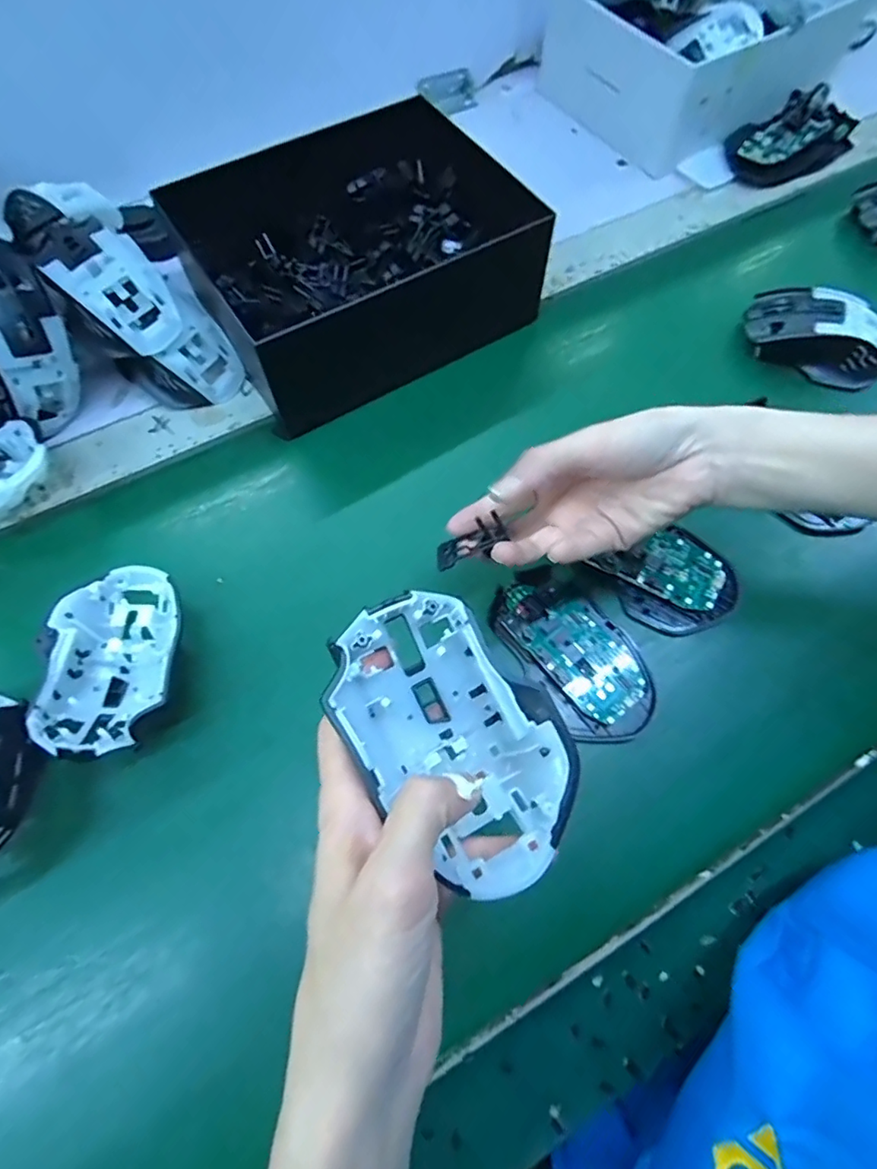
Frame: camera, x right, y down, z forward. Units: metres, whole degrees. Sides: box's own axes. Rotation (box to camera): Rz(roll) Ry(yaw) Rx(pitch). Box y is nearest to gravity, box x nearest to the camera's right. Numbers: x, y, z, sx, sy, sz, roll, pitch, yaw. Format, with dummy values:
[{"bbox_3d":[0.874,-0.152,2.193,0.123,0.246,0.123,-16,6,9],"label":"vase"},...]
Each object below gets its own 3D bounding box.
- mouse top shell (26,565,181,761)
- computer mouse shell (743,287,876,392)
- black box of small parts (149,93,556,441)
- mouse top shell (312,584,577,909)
[{"bbox_3d":[-0.188,0.042,0.327,0.067,0.044,0.118,-10,67,-3],"label":"mouse top shell"},{"bbox_3d":[0.295,-0.193,0.429,0.109,0.038,0.054,27,70,12],"label":"computer mouse shell"},{"bbox_3d":[-0.062,-0.253,0.432,0.226,0.083,0.198,-29,69,-11],"label":"black box of small parts"},{"bbox_3d":[0.006,0.059,0.221,0.070,0.039,0.110,-40,72,-15],"label":"mouse top shell"}]

